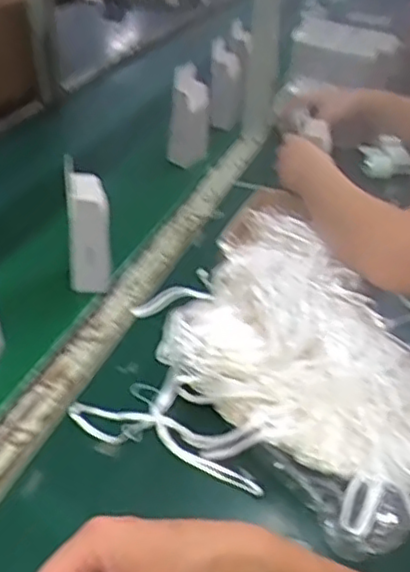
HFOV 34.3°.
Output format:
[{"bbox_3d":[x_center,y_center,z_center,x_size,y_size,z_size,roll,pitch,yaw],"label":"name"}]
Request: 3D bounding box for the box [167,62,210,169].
[{"bbox_3d":[-0.028,-0.285,1.126,0.068,0.150,0.059,4,32,2],"label":"box"}]

